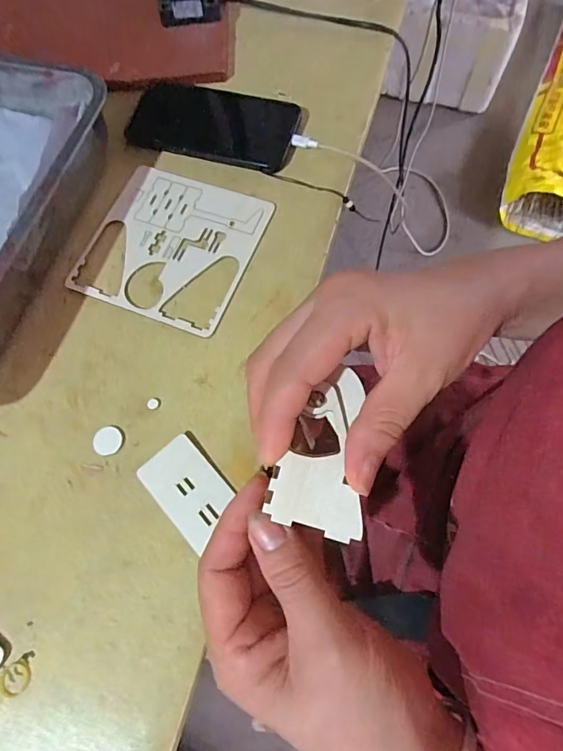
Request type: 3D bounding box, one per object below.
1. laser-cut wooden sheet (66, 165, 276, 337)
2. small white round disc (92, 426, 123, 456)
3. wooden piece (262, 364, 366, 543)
[{"bbox_3d":[-0.096,-0.117,0.407,0.144,0.004,0.143,20,73,11],"label":"laser-cut wooden sheet"},{"bbox_3d":[-0.133,0.049,0.350,0.022,0.004,0.021,-1,70,4],"label":"small white round disc"},{"bbox_3d":[0.022,0.034,0.224,0.043,0.004,0.080,12,71,6],"label":"wooden piece"}]

